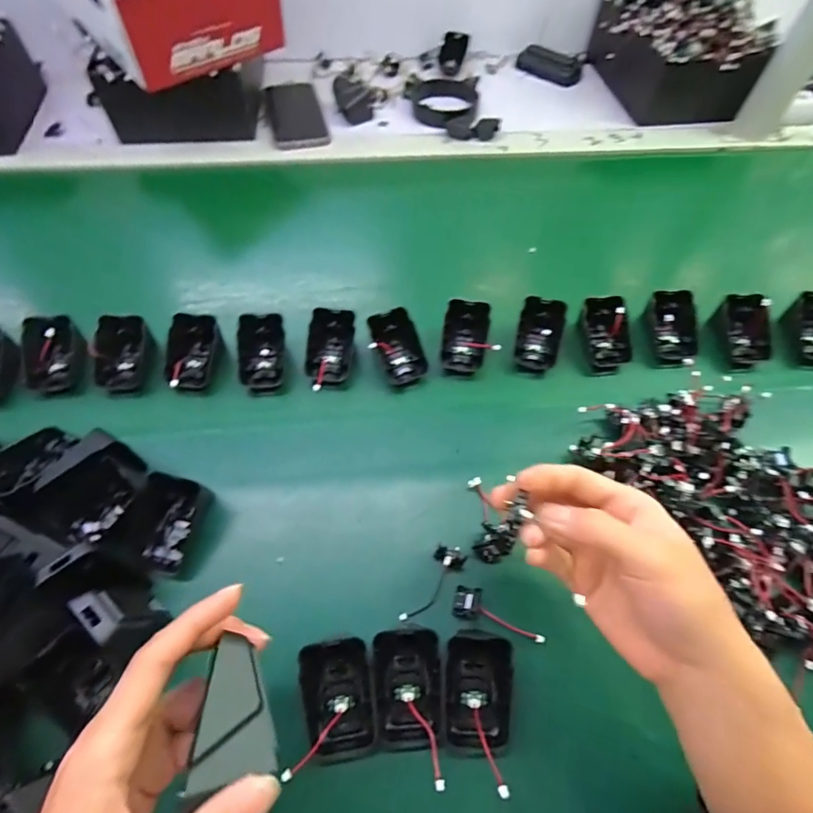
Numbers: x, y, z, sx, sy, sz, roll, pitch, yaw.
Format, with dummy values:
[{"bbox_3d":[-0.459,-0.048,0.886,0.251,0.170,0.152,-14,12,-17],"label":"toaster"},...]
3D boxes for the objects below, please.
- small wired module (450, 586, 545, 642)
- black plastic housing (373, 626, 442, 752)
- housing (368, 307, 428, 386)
[{"bbox_3d":[0.069,0.150,0.339,0.068,0.016,0.021,16,60,7],"label":"small wired module"},{"bbox_3d":[0.001,0.183,0.306,0.042,0.036,0.067,-1,59,-3],"label":"black plastic housing"},{"bbox_3d":[-0.007,-0.057,0.448,0.039,0.018,0.068,-21,95,-11],"label":"housing"}]

